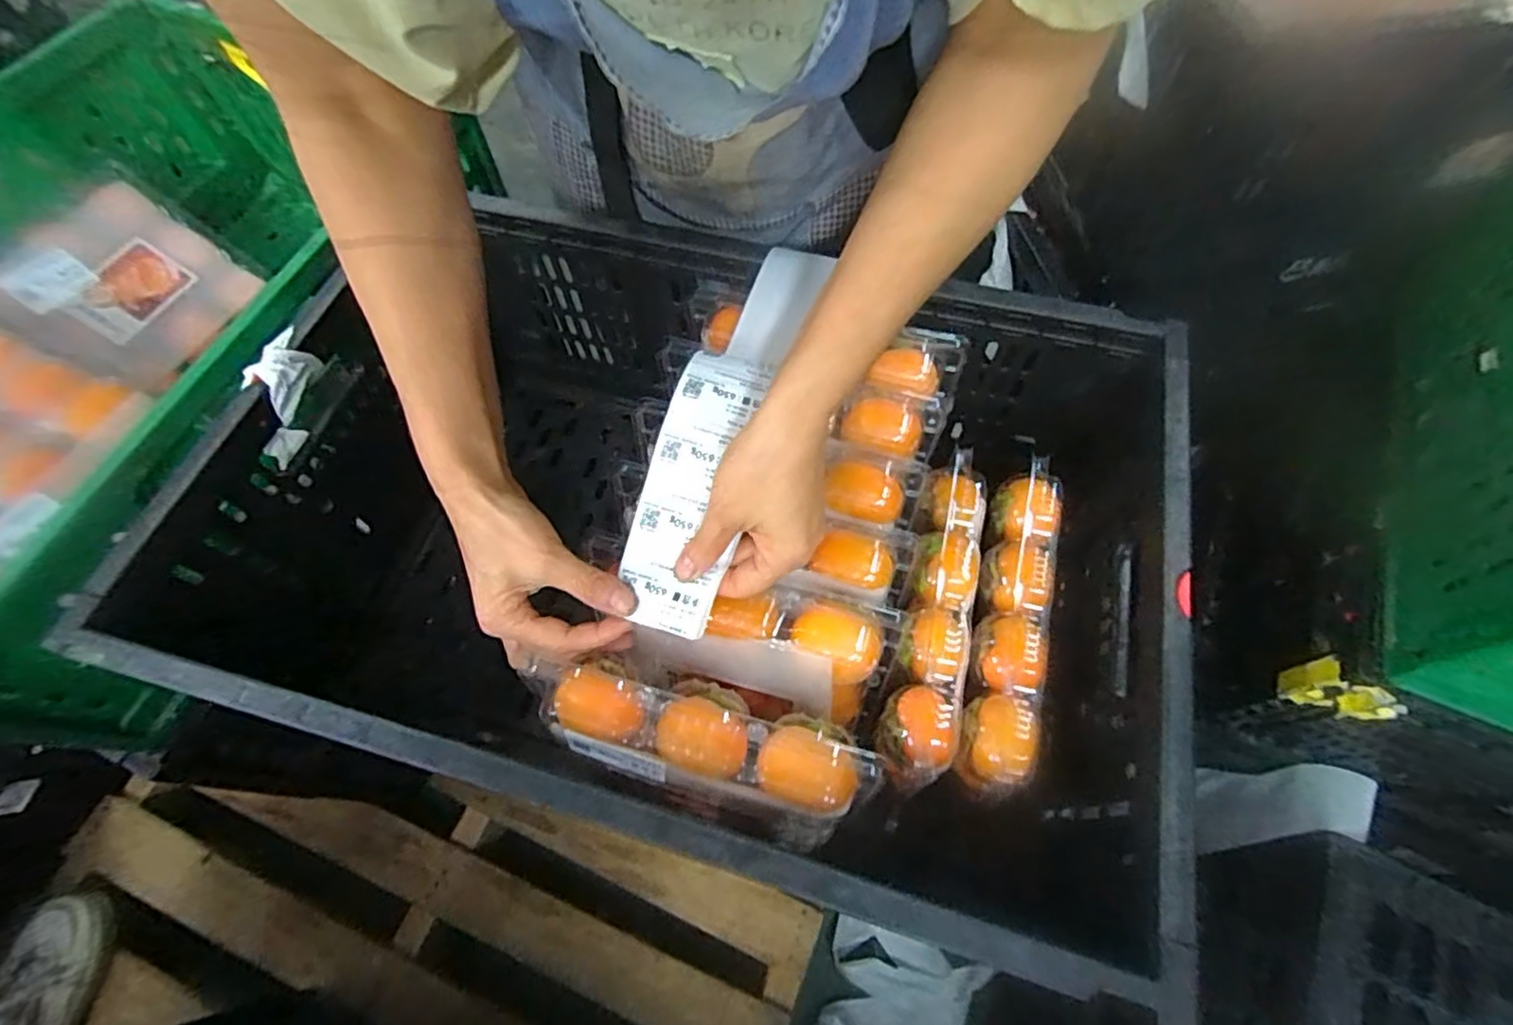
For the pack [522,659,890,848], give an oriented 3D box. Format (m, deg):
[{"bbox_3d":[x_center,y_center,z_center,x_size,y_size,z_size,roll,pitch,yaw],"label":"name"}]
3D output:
[{"bbox_3d":[-0.033,0.129,0.371,0.197,0.049,0.072,14,64,8],"label":"pack"}]

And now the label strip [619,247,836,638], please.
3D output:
[{"bbox_3d":[-0.019,-0.065,0.411,0.066,0.039,0.279,17,68,9],"label":"label strip"}]

